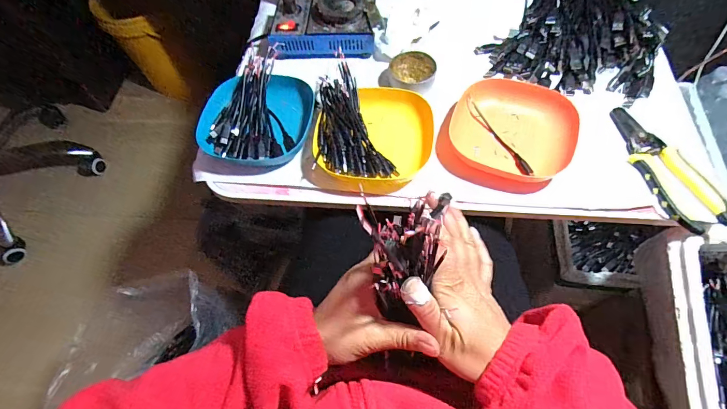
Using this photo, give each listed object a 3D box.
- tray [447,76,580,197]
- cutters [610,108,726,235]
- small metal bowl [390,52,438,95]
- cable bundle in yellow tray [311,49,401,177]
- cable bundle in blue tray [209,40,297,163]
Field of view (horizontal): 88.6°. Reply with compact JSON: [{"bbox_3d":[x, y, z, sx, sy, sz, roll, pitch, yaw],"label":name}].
[{"bbox_3d":[0.174,-0.086,0.450,0.147,0.039,0.140,16,64,12],"label":"tray"},{"bbox_3d":[0.338,-0.048,0.420,0.060,0.013,0.167,-11,62,-2],"label":"cutters"},{"bbox_3d":[0.066,-0.178,0.510,0.061,0.024,0.060,-2,62,3],"label":"small metal bowl"},{"bbox_3d":[-0.011,-0.113,0.462,0.088,0.034,0.167,-2,62,3],"label":"cable bundle in yellow tray"},{"bbox_3d":[-0.146,-0.128,0.485,0.106,0.037,0.162,-4,62,2],"label":"cable bundle in blue tray"}]

